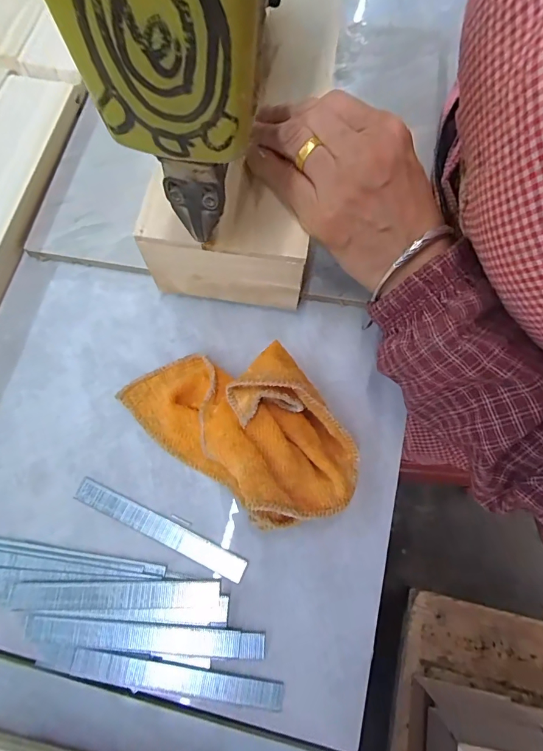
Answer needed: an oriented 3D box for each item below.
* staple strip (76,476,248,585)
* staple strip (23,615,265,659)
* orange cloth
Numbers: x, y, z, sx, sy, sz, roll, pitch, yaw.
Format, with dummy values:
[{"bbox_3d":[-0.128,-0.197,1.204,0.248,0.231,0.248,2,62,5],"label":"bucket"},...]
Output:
[{"bbox_3d":[-0.070,0.093,0.247,0.113,0.004,0.013,23,73,6],"label":"staple strip"},{"bbox_3d":[-0.072,0.147,0.224,0.133,0.006,0.016,5,72,0],"label":"staple strip"},{"bbox_3d":[-0.018,0.029,0.250,0.155,0.039,0.082,35,74,10],"label":"orange cloth"}]

